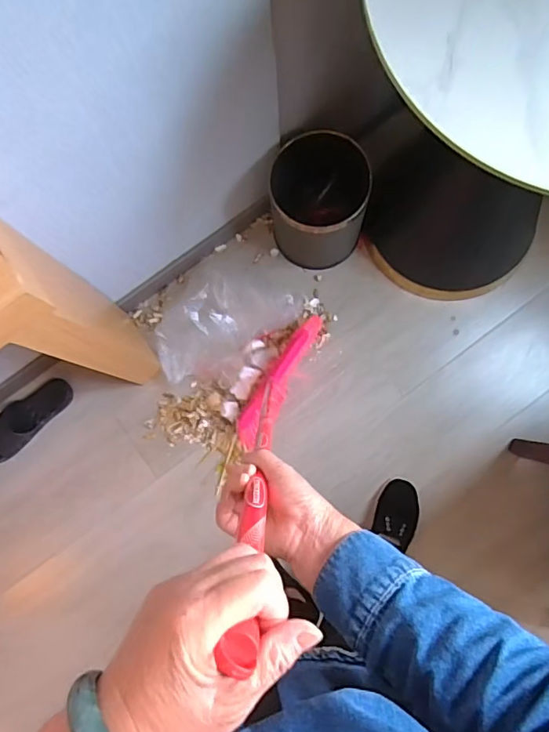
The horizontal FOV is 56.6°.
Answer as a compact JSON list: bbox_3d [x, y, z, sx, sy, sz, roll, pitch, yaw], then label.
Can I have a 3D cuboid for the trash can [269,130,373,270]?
[{"bbox_3d":[0.097,-0.364,1.112,0.206,0.235,0.221,0,82,3],"label":"trash can"}]

